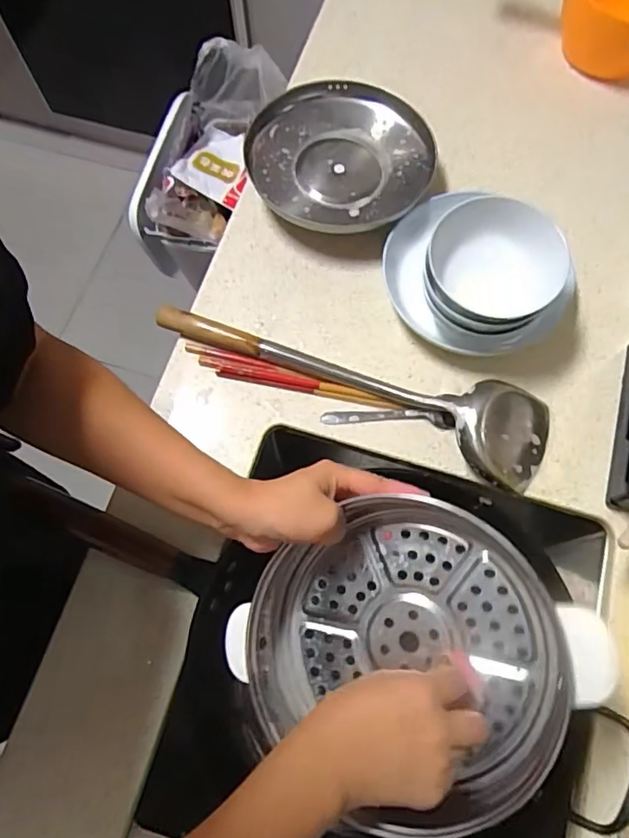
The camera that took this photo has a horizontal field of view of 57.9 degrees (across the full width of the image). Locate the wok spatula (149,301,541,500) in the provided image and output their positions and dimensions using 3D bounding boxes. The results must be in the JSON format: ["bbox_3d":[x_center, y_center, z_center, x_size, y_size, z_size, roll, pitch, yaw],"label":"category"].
[{"bbox_3d":[0.038,-0.049,0.579,0.413,0.034,0.099,22,72,8],"label":"wok spatula"}]

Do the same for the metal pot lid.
[{"bbox_3d":[0.028,-0.289,0.652,0.196,0.055,0.207,0,71,1],"label":"metal pot lid"}]

